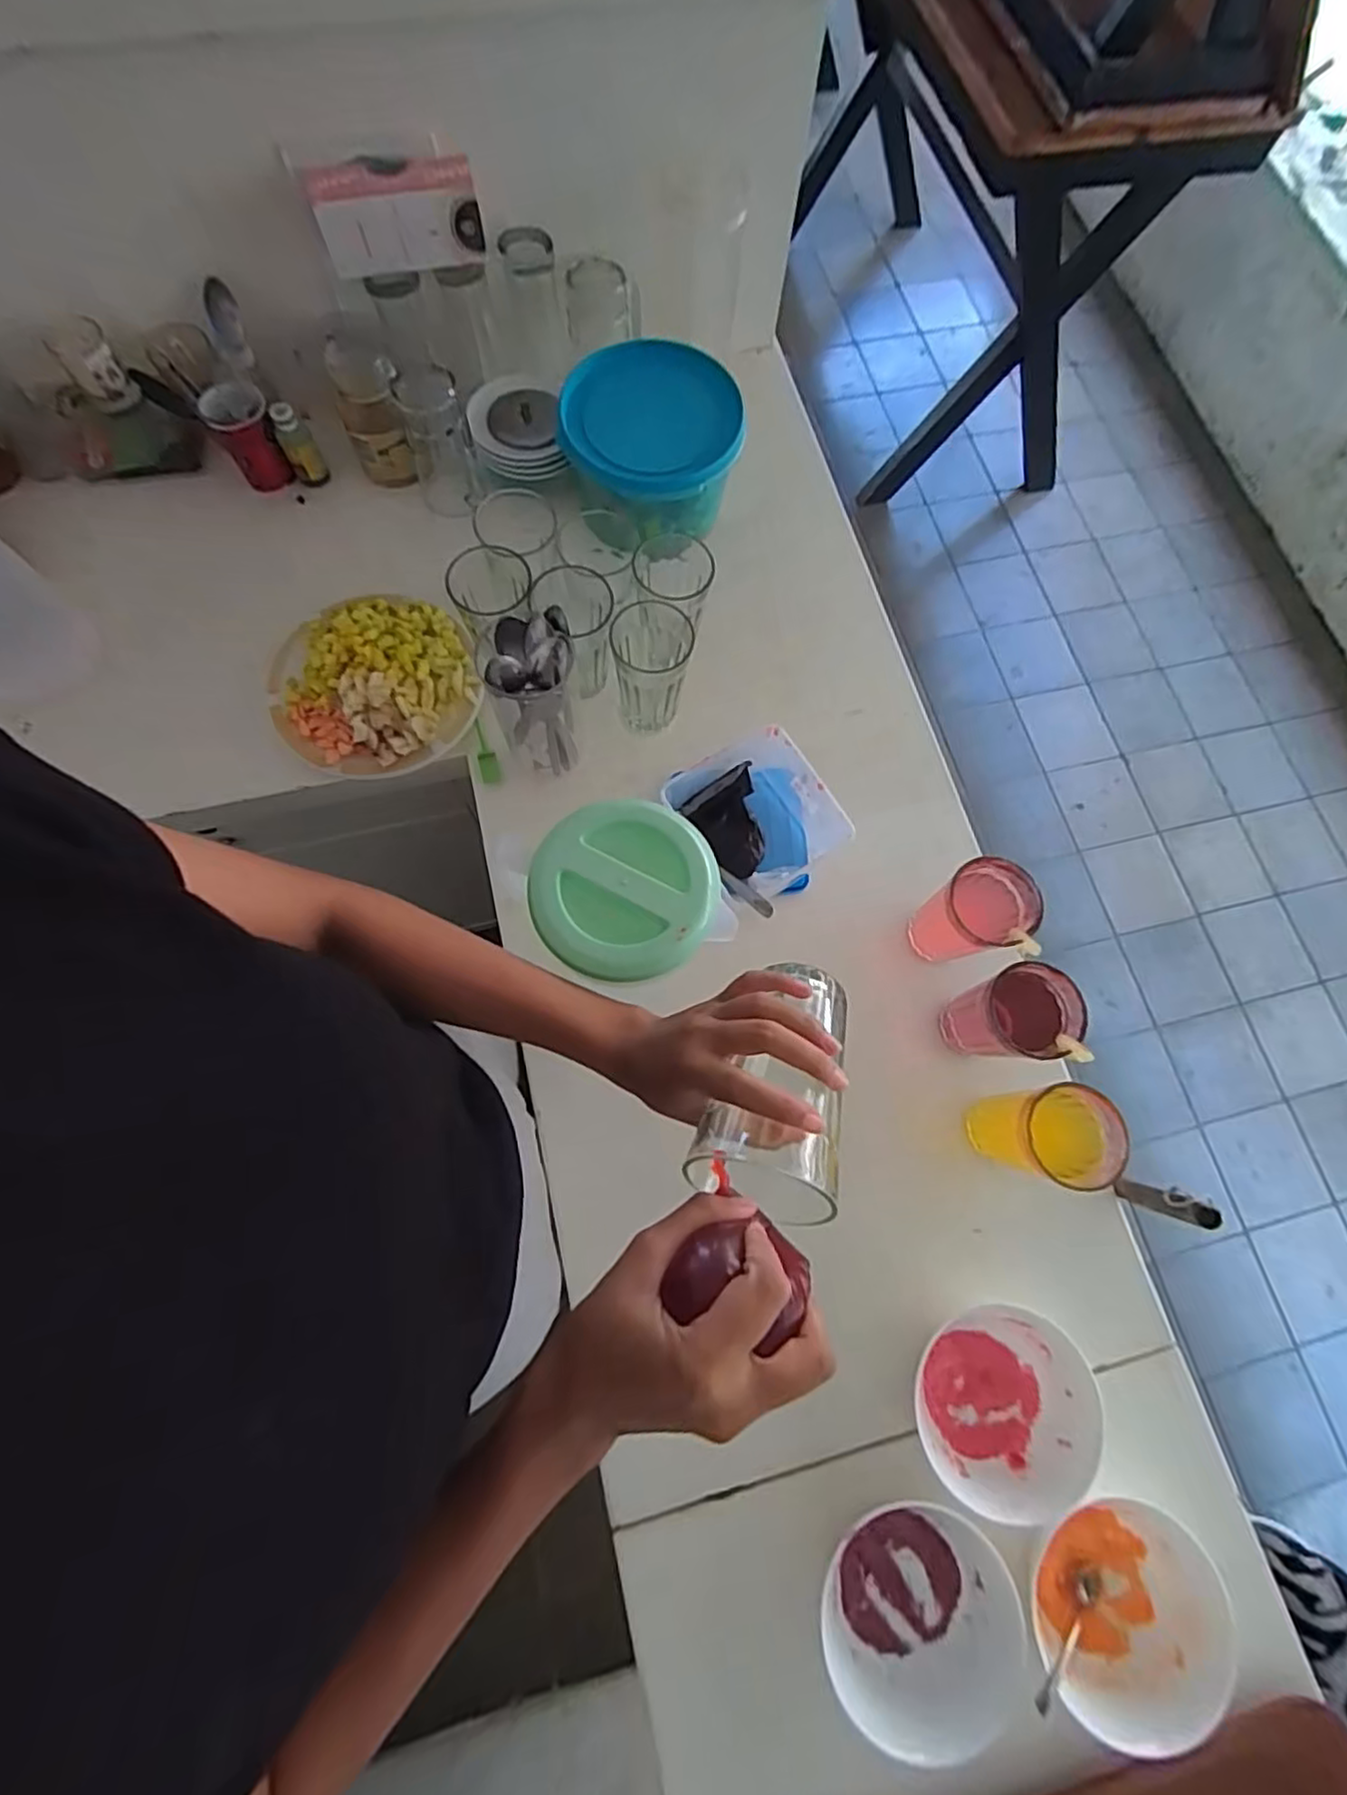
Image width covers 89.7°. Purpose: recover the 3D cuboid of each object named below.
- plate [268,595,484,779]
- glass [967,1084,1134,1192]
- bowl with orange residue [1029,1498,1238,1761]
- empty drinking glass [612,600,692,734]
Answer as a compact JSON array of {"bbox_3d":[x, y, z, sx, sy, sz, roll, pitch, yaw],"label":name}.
[{"bbox_3d":[-0.308,-0.221,0.695,0.203,0.052,0.184,-22,76,-7],"label":"plate"},{"bbox_3d":[0.313,0.199,0.576,0.069,0.117,0.075,10,74,2],"label":"glass"},{"bbox_3d":[0.350,0.551,0.532,0.149,0.060,0.131,-30,77,-9],"label":"bowl with orange residue"},{"bbox_3d":[-0.021,-0.229,0.684,0.074,0.117,0.086,0,74,-1],"label":"empty drinking glass"}]

